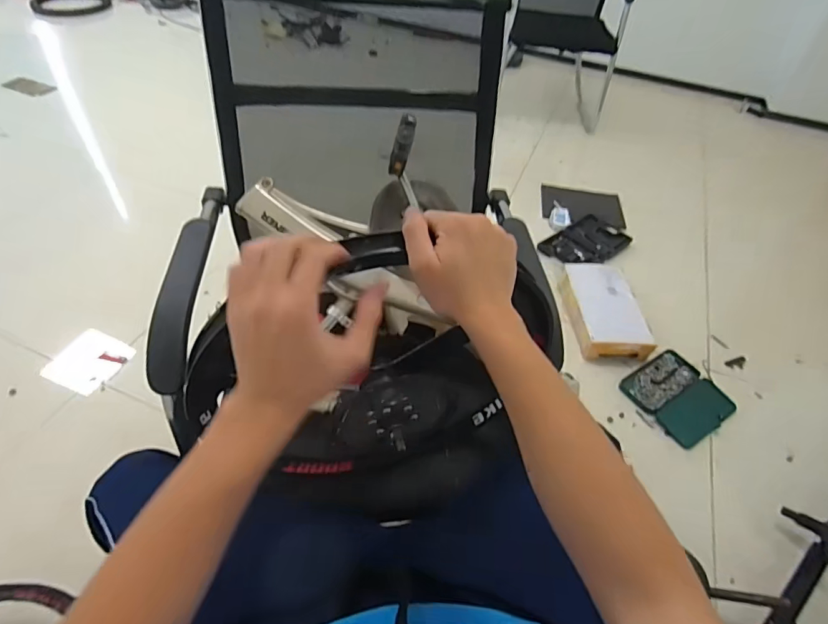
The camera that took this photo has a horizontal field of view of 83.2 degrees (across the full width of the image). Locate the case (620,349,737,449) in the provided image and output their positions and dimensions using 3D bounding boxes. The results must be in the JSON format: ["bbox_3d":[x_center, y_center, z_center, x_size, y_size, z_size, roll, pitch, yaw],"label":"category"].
[{"bbox_3d":[0.771,0.238,1.354,0.256,0.036,0.247,-24,54,-26],"label":"case"}]

